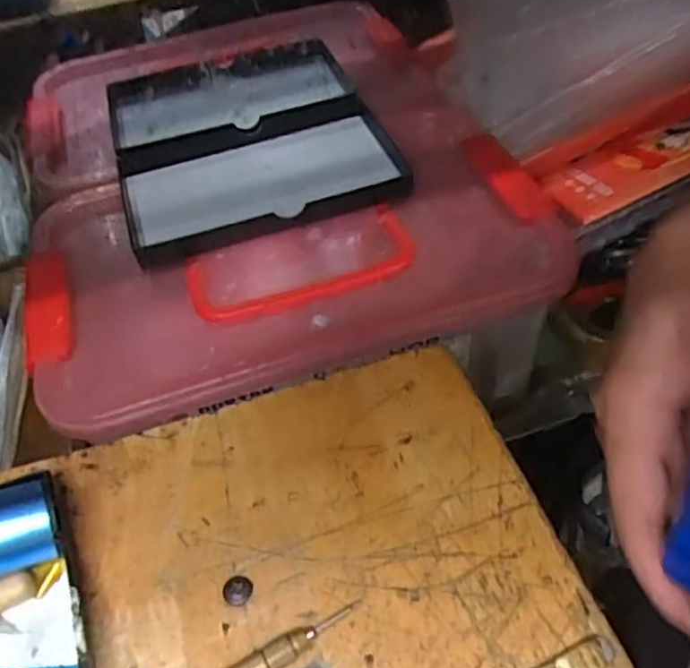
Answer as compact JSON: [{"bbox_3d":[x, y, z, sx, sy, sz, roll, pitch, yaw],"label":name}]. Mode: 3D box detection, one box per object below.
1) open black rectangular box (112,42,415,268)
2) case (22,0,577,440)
[{"bbox_3d":[-0.071,-0.141,0.472,0.179,0.017,0.204,-19,55,-8],"label":"open black rectangular box"},{"bbox_3d":[-0.060,-0.118,0.466,0.315,0.059,0.362,-16,49,-9],"label":"case"}]

